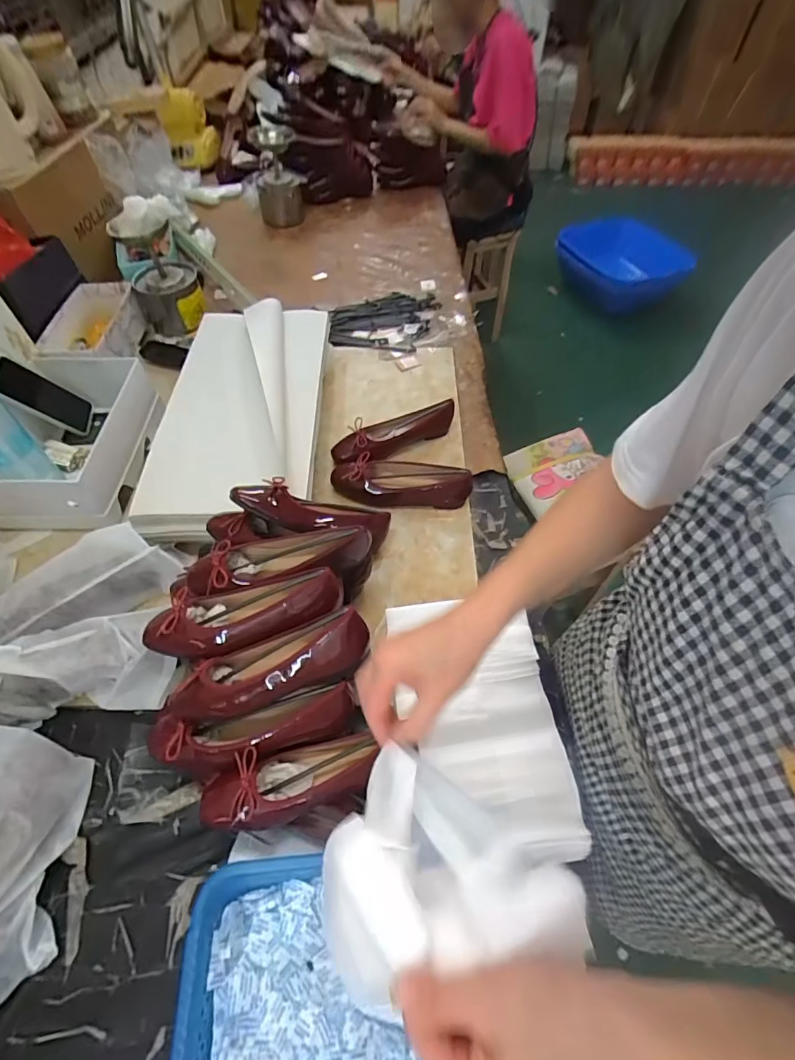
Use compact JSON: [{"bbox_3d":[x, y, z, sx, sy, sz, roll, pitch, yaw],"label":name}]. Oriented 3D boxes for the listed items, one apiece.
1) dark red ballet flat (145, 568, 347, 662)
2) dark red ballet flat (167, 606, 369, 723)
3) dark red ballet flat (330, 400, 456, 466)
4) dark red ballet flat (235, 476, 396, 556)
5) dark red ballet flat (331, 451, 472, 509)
[{"bbox_3d":[-0.187,0.099,0.568,0.234,0.068,0.079,-8,56,-6],"label":"dark red ballet flat"},{"bbox_3d":[-0.146,0.154,0.533,0.237,0.052,0.066,-22,52,5],"label":"dark red ballet flat"},{"bbox_3d":[-0.006,-0.183,0.872,0.241,0.056,0.078,-19,58,-14],"label":"dark red ballet flat"},{"bbox_3d":[-0.116,-0.023,0.691,0.256,0.067,0.083,12,42,-33],"label":"dark red ballet flat"},{"bbox_3d":[0.004,-0.083,0.825,0.235,0.082,0.090,0,56,-2],"label":"dark red ballet flat"}]

